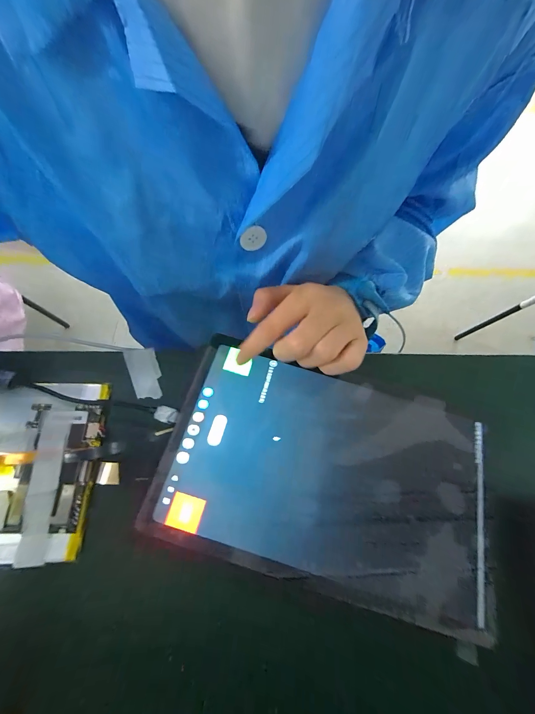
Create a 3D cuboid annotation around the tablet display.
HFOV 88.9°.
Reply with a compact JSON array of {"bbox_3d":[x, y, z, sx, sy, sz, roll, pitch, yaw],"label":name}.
[{"bbox_3d":[0.044,0.084,0.204,0.235,0.012,0.146,18,71,3],"label":"tablet display"}]

